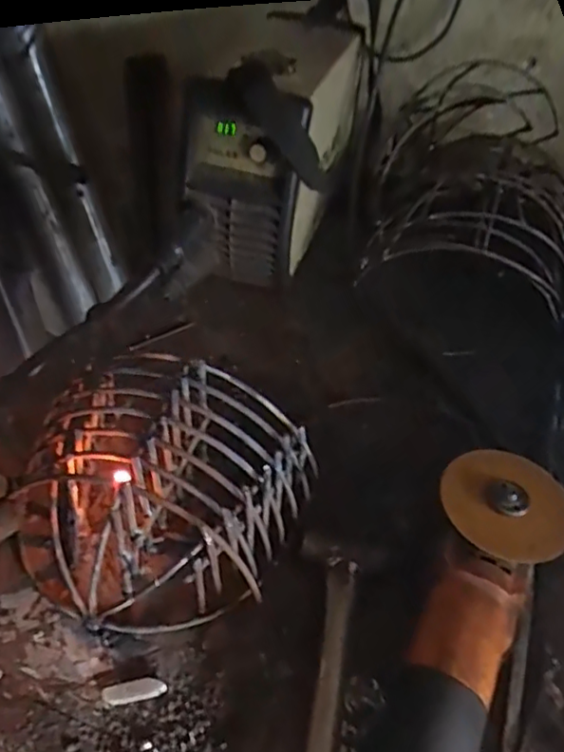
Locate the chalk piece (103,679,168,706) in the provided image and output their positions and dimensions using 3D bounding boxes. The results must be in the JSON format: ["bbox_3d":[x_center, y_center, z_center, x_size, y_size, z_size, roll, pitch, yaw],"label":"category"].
[{"bbox_3d":[-0.100,0.215,0.405,0.041,0.005,0.014,-8,46,-13],"label":"chalk piece"}]

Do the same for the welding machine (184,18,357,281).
[{"bbox_3d":[-0.010,-0.277,0.747,0.134,0.241,0.322,14,46,9],"label":"welding machine"}]

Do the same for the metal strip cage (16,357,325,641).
[{"bbox_3d":[-0.096,0.088,0.460,0.191,0.114,0.184,2,45,-2],"label":"metal strip cage"}]

